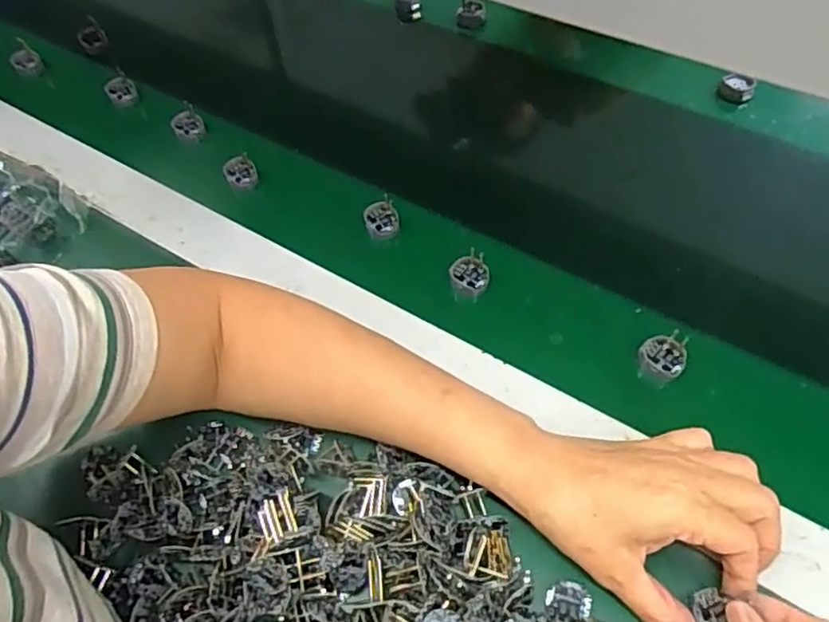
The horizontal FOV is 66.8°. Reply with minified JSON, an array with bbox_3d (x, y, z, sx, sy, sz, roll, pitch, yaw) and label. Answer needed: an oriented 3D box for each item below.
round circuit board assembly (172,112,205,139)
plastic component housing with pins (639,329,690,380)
[{"bbox_3d":[-0.212,-0.172,0.590,0.027,0.021,0.022,-20,58,-8],"label":"round circuit board assembly"},{"bbox_3d":[0.170,0.033,0.427,0.029,0.025,0.028,-10,57,-2],"label":"plastic component housing with pins"}]

